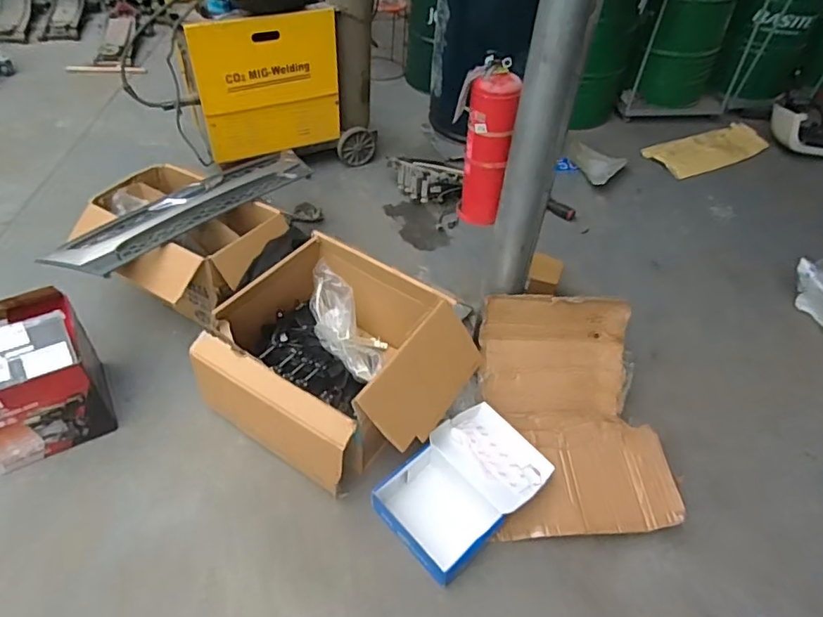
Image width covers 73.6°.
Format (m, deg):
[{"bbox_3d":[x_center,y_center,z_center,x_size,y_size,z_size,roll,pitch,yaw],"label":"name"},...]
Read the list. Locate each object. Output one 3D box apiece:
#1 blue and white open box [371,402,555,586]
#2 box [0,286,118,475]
[{"bbox_3d":[0.142,0.474,1.485,0.446,0.117,0.304,-31,55,-30],"label":"blue and white open box"},{"bbox_3d":[-1.055,0.167,1.508,0.312,0.386,0.333,-21,51,-25],"label":"box"}]

